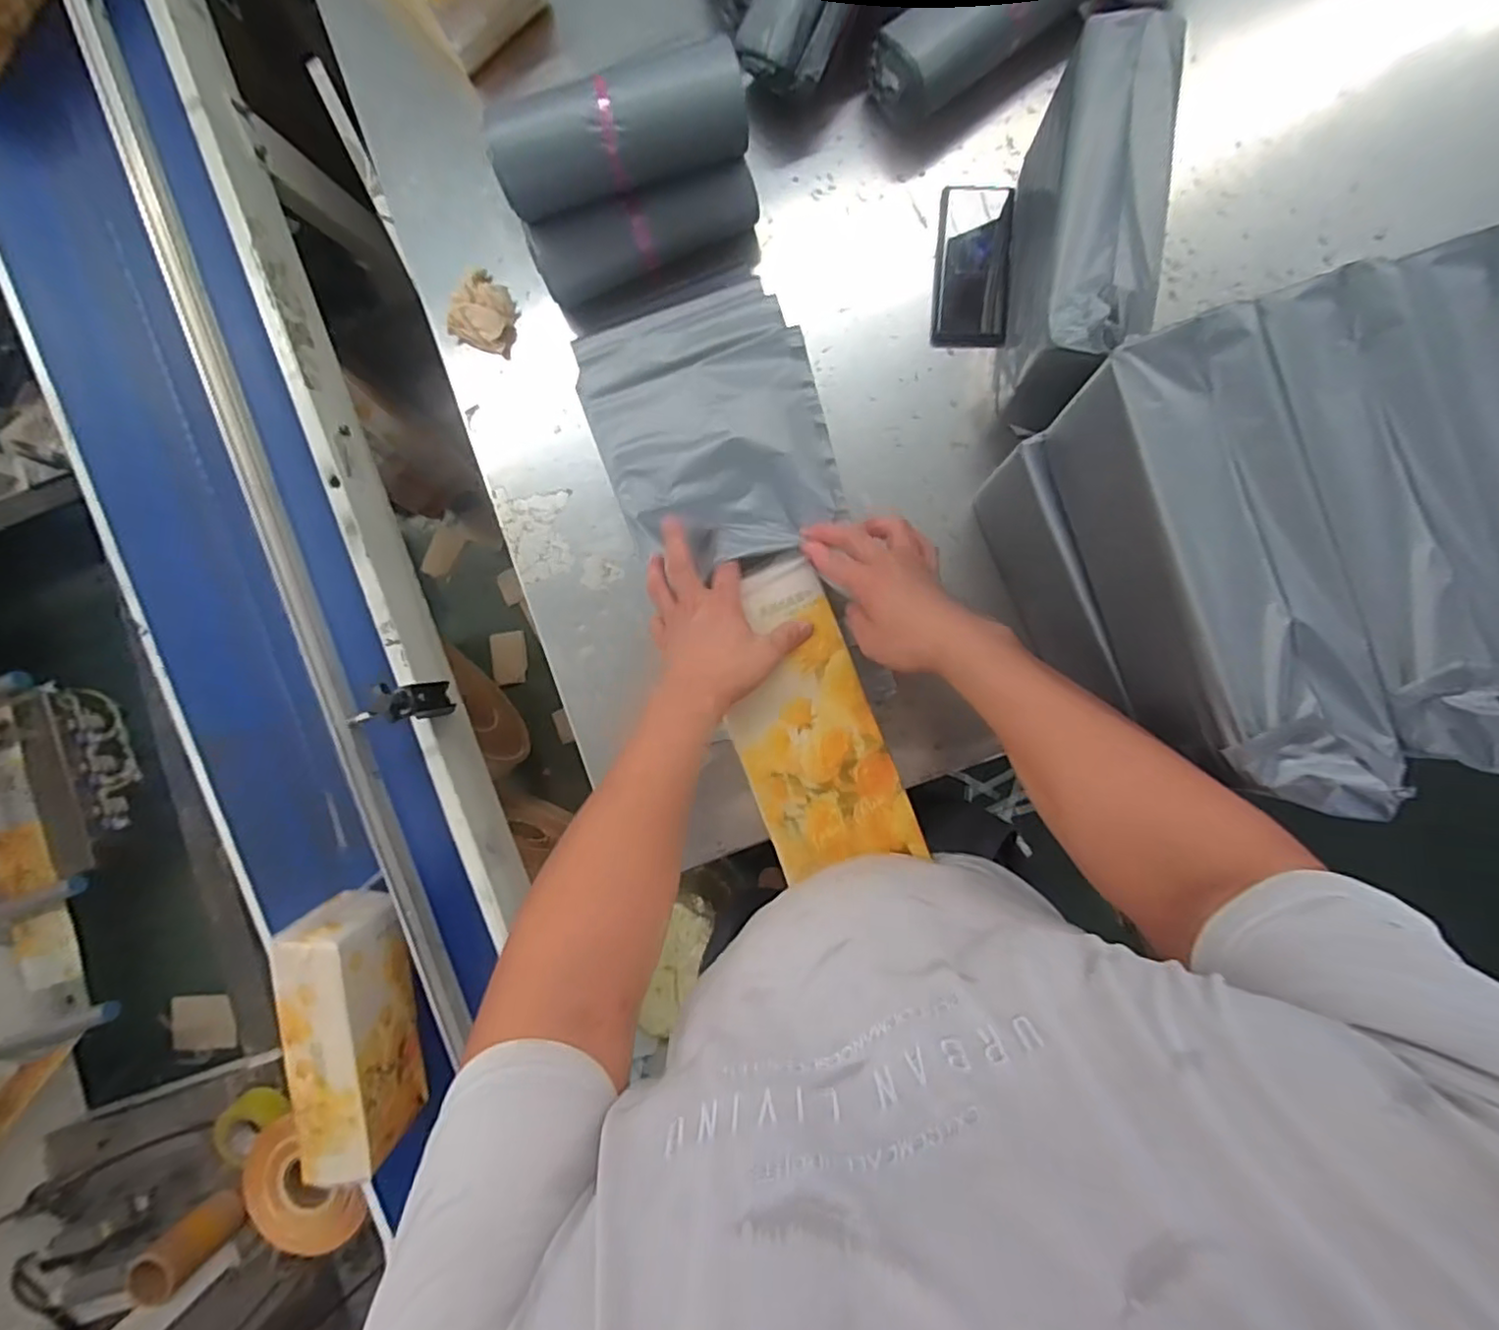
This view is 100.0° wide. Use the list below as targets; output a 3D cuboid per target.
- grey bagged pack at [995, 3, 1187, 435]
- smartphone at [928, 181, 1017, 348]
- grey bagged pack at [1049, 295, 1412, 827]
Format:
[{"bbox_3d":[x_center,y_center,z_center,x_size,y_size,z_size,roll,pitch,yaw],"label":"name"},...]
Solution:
[{"bbox_3d":[0.313,-0.397,0.597,0.093,0.150,0.321,8,88,4],"label":"grey bagged pack"},{"bbox_3d":[0.241,-0.432,0.679,0.077,0.010,0.182,6,84,6],"label":"smartphone"},{"bbox_3d":[0.318,-0.062,0.446,0.090,0.135,0.312,-15,87,3],"label":"grey bagged pack"}]

